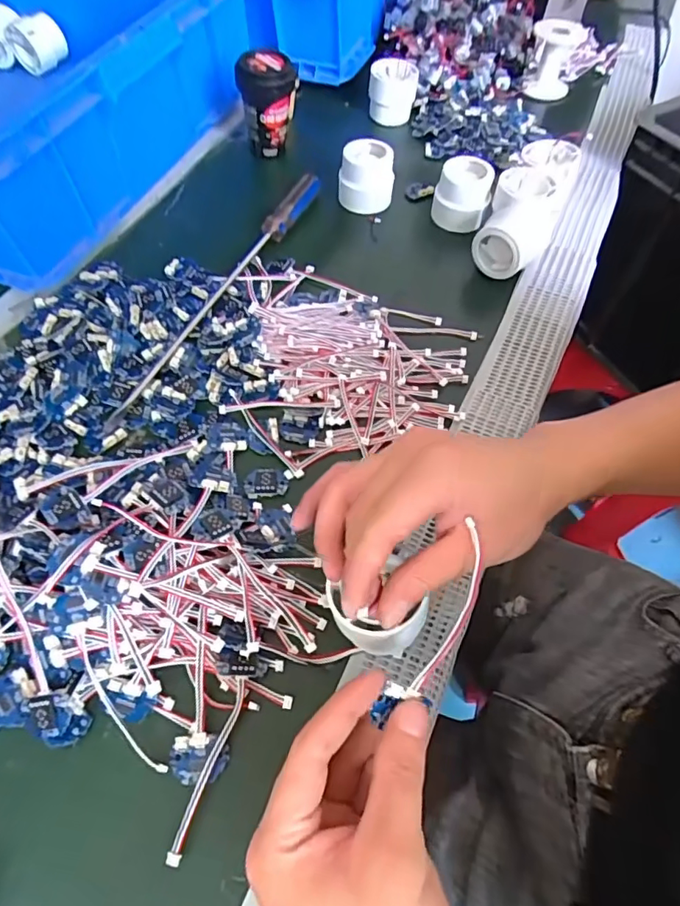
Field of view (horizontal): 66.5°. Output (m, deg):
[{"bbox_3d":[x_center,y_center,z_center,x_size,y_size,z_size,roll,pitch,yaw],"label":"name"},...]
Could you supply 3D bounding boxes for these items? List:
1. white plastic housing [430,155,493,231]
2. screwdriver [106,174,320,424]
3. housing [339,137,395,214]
[{"bbox_3d":[0.117,-0.246,0.502,0.052,0.058,0.050,11,60,5],"label":"white plastic housing"},{"bbox_3d":[-0.092,-0.155,0.454,0.024,0.015,0.330,21,61,10],"label":"screwdriver"},{"bbox_3d":[0.026,-0.269,0.512,0.052,0.059,0.044,6,59,2],"label":"housing"}]

